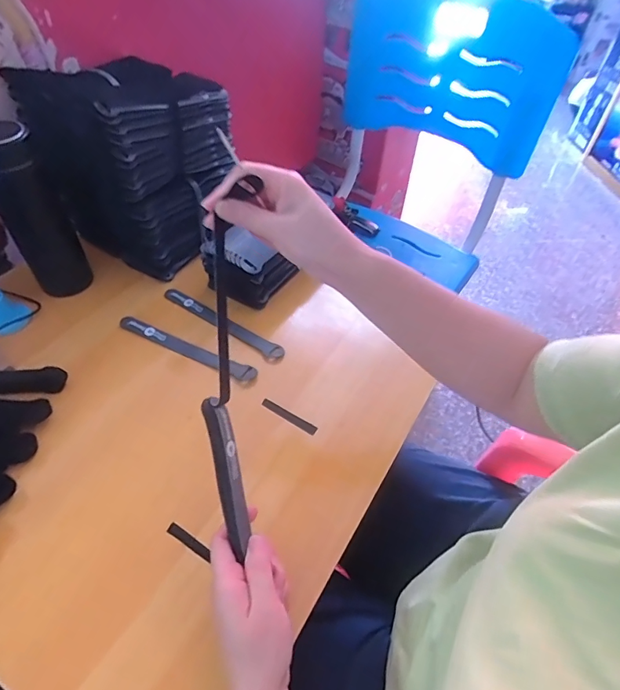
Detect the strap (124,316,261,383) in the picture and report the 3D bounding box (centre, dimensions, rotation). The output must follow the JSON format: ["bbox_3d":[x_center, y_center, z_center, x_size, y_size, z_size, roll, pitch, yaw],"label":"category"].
[{"bbox_3d":[-0.154,0.003,0.545,0.194,0.012,0.020,22,53,15],"label":"strap"}]

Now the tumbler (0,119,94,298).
[{"bbox_3d":[-0.341,-0.158,0.546,0.067,0.202,0.067,-31,58,-25],"label":"tumbler"}]

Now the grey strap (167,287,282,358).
[{"bbox_3d":[-0.115,-0.031,0.576,0.193,0.007,0.022,29,55,19],"label":"grey strap"}]

